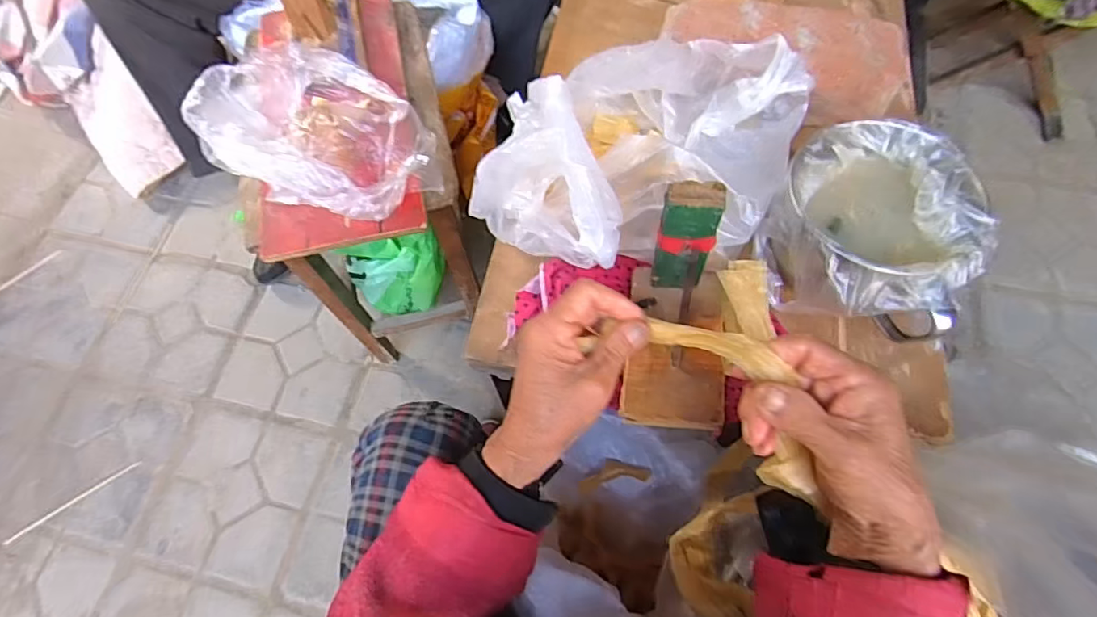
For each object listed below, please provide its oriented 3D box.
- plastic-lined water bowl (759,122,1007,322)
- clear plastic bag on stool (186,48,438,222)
[{"bbox_3d":[0.252,-0.062,0.430,0.141,0.078,0.150,-1,67,3],"label":"plastic-lined water bowl"},{"bbox_3d":[-0.221,-0.175,0.540,0.229,0.098,0.169,36,73,17],"label":"clear plastic bag on stool"}]

